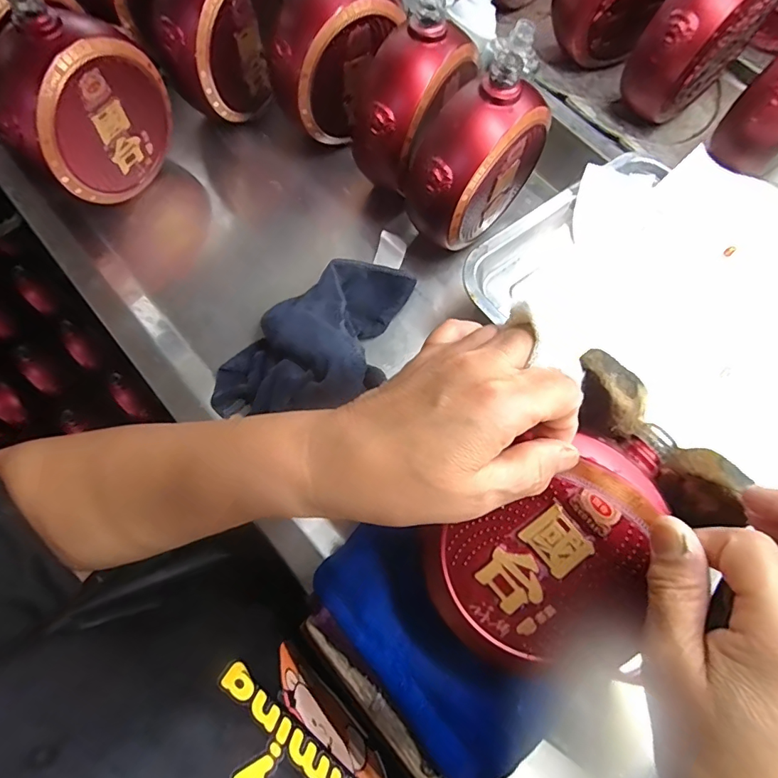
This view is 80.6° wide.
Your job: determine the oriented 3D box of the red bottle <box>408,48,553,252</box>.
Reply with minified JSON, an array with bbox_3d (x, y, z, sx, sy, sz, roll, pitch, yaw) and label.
[{"bbox_3d":[0.075,-0.192,0.384,0.133,0.127,0.065,-40,77,-14],"label":"red bottle"}]

